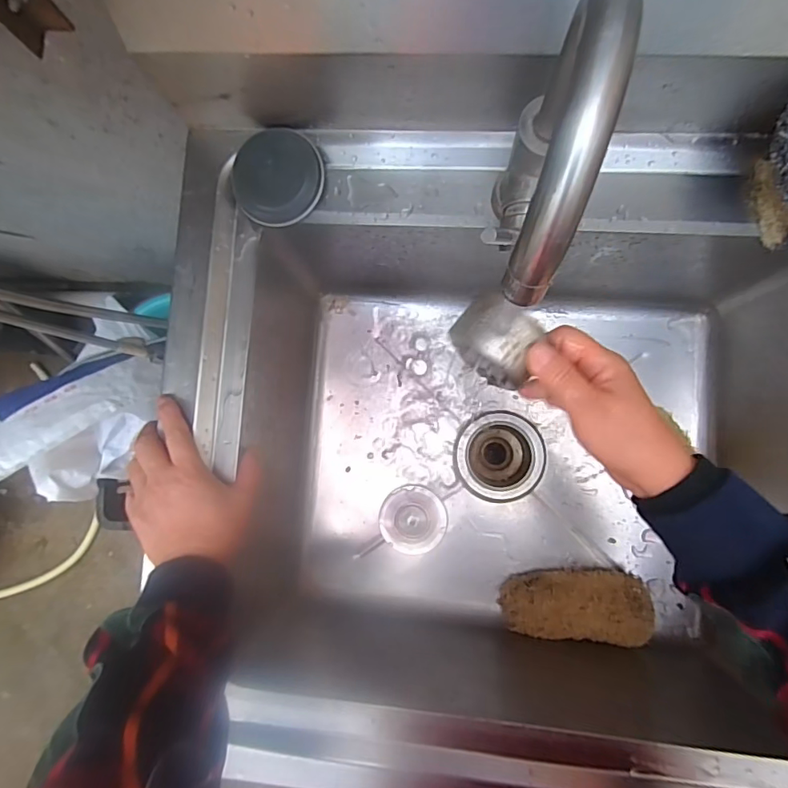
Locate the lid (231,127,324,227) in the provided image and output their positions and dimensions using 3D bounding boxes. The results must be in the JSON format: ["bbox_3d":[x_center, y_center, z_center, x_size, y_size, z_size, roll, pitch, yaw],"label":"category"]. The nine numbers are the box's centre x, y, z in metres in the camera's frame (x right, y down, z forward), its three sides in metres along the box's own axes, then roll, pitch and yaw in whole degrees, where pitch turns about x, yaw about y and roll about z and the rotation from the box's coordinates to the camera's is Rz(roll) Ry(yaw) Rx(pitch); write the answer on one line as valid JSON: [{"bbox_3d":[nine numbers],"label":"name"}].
[{"bbox_3d":[-0.104,-0.193,0.434,0.080,0.020,0.080,0,85,4],"label":"lid"}]

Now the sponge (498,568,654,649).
[{"bbox_3d":[0.208,0.242,0.574,0.154,0.065,0.074,2,86,4],"label":"sponge"}]

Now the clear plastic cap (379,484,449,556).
[{"bbox_3d":[0.025,0.159,0.620,0.083,0.016,0.083,0,85,4],"label":"clear plastic cap"}]

